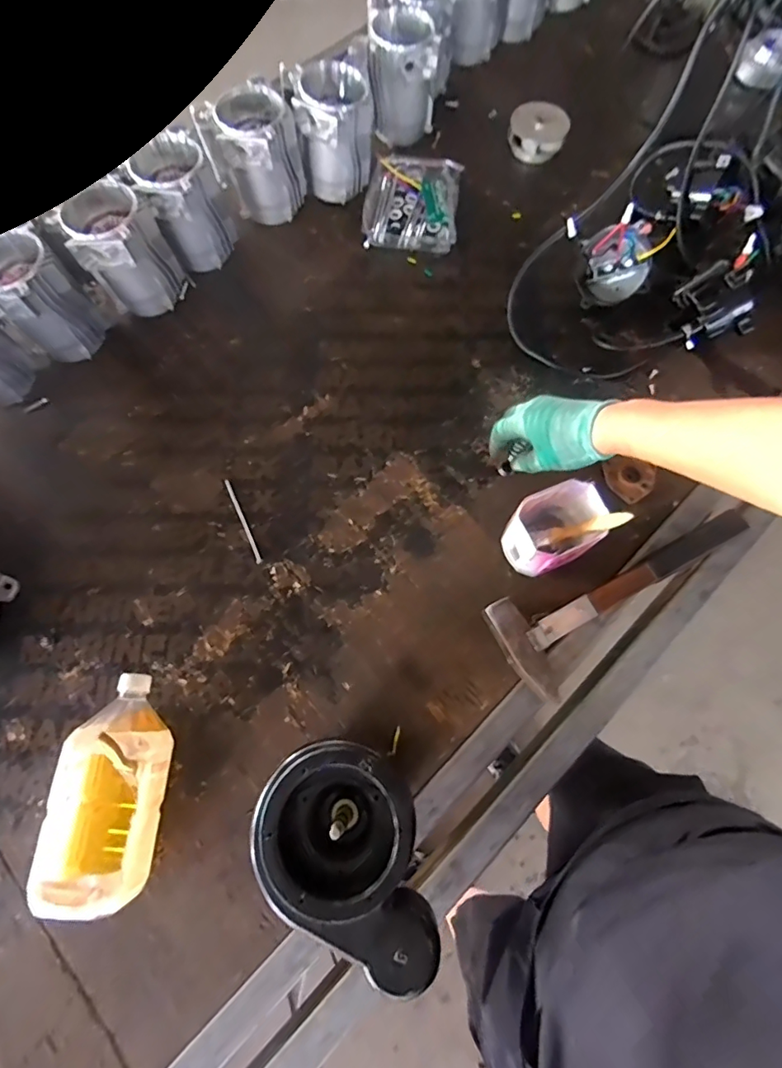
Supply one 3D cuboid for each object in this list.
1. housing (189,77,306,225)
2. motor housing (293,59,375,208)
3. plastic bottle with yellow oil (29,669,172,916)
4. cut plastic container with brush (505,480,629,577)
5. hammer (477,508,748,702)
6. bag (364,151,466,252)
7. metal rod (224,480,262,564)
[{"bbox_3d":[-0.202,-0.561,0.724,0.123,0.142,0.107,-28,74,-8],"label":"housing"},{"bbox_3d":[-0.081,-0.604,0.734,0.102,0.147,0.102,0,72,0],"label":"motor housing"},{"bbox_3d":[-0.284,0.252,0.488,0.097,0.082,0.206,2,72,1],"label":"plastic bottle with yellow oil"},{"bbox_3d":[0.185,-0.003,0.552,0.093,0.117,0.081,-27,74,-8],"label":"cut plastic container with brush"},{"bbox_3d":[0.277,0.073,0.565,0.325,0.042,0.120,-25,74,-7],"label":"hammer"},{"bbox_3d":[0.035,-0.538,0.771,0.147,0.040,0.178,6,72,2],"label":"bag"},{"bbox_3d":[-0.190,-0.018,0.613,0.007,0.004,0.123,-25,74,-7],"label":"metal rod"}]

